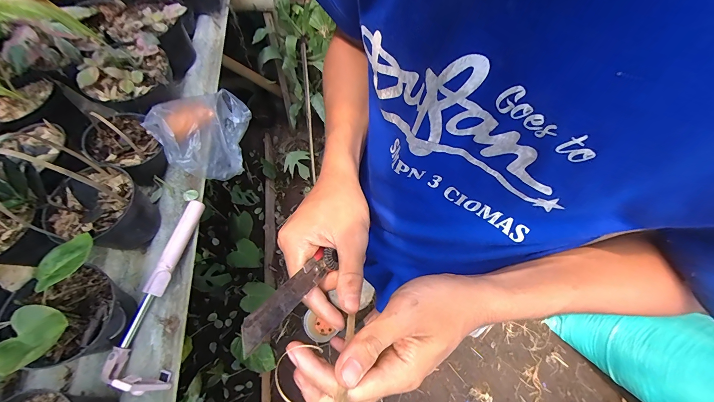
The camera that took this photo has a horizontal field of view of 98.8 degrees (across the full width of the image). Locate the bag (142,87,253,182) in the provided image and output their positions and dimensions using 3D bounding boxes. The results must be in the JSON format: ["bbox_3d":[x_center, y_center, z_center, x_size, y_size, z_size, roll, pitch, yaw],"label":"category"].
[{"bbox_3d":[-0.304,-0.140,0.604,0.145,0.115,0.184,6,60,3],"label":"bag"}]

